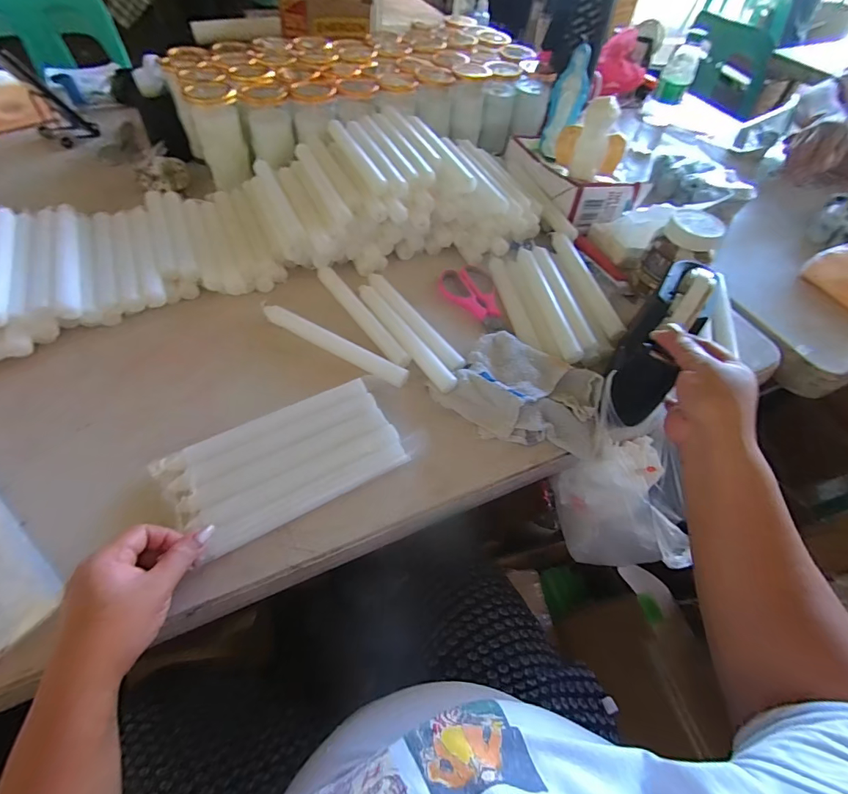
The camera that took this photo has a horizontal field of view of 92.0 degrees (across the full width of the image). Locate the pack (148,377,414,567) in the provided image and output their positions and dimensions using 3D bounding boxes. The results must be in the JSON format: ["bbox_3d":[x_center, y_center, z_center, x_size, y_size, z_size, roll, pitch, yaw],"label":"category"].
[{"bbox_3d":[-0.133,0.061,0.394,0.206,0.018,0.109,-24,60,-20],"label":"pack"}]

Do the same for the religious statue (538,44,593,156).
[{"bbox_3d":[0.231,-0.473,0.666,0.056,0.140,0.064,16,55,7],"label":"religious statue"}]

